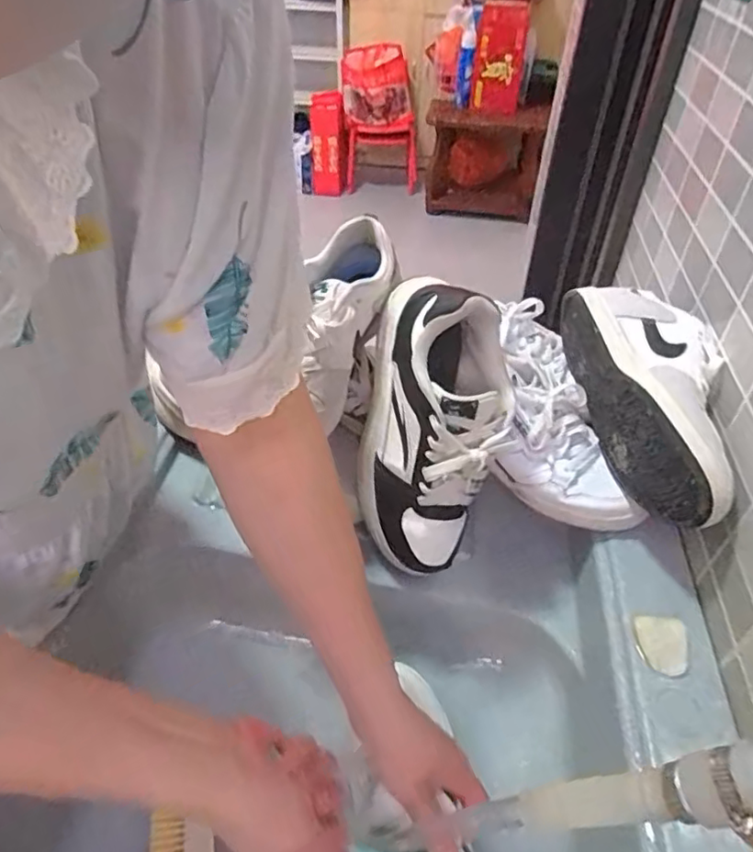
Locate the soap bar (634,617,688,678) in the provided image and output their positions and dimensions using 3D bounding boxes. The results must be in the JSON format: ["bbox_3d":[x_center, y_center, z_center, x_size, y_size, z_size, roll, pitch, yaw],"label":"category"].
[{"bbox_3d":[0.233,0.177,0.474,0.038,0.013,0.044,3,44,1],"label":"soap bar"}]

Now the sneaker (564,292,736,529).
[{"bbox_3d":[0.260,-0.025,0.545,0.092,0.104,0.262,-6,44,-8],"label":"sneaker"}]

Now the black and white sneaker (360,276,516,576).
[{"bbox_3d":[0.051,0.008,0.539,0.131,0.274,0.088,8,12,6],"label":"black and white sneaker"}]

